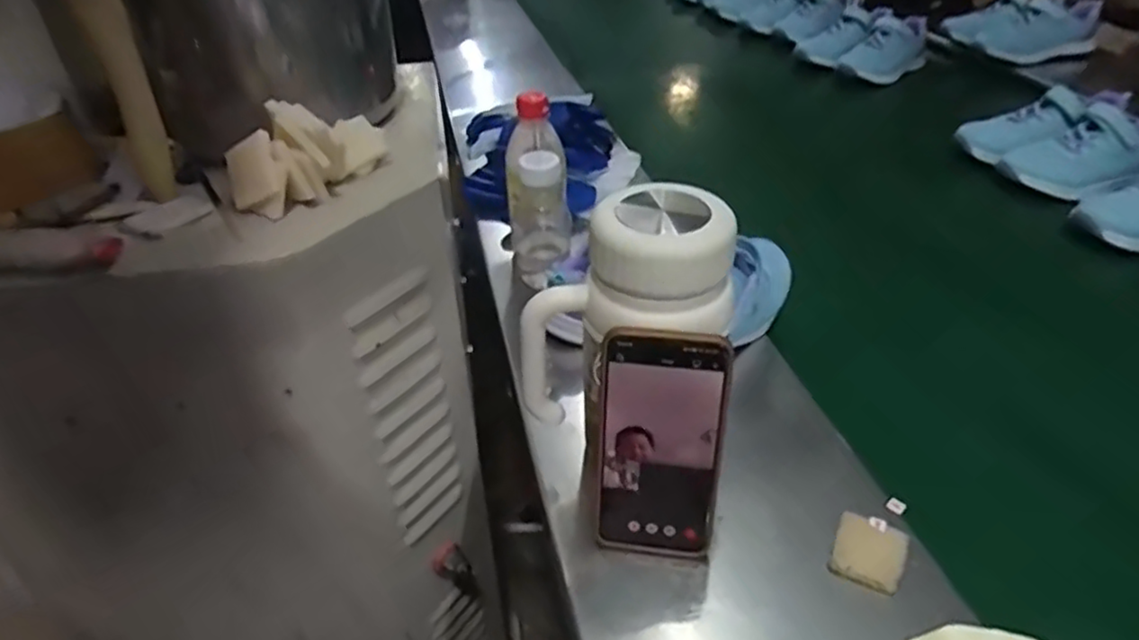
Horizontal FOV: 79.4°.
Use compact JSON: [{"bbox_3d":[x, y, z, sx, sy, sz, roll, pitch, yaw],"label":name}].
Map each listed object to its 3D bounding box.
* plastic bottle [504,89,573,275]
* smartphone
[{"bbox_3d":[-0.032,-0.131,0.681,0.059,0.159,0.072,-3,37,-2],"label":"plastic bottle"},{"bbox_3d":[0.054,0.081,0.432,0.077,0.160,0.007,6,23,9],"label":"smartphone"}]

